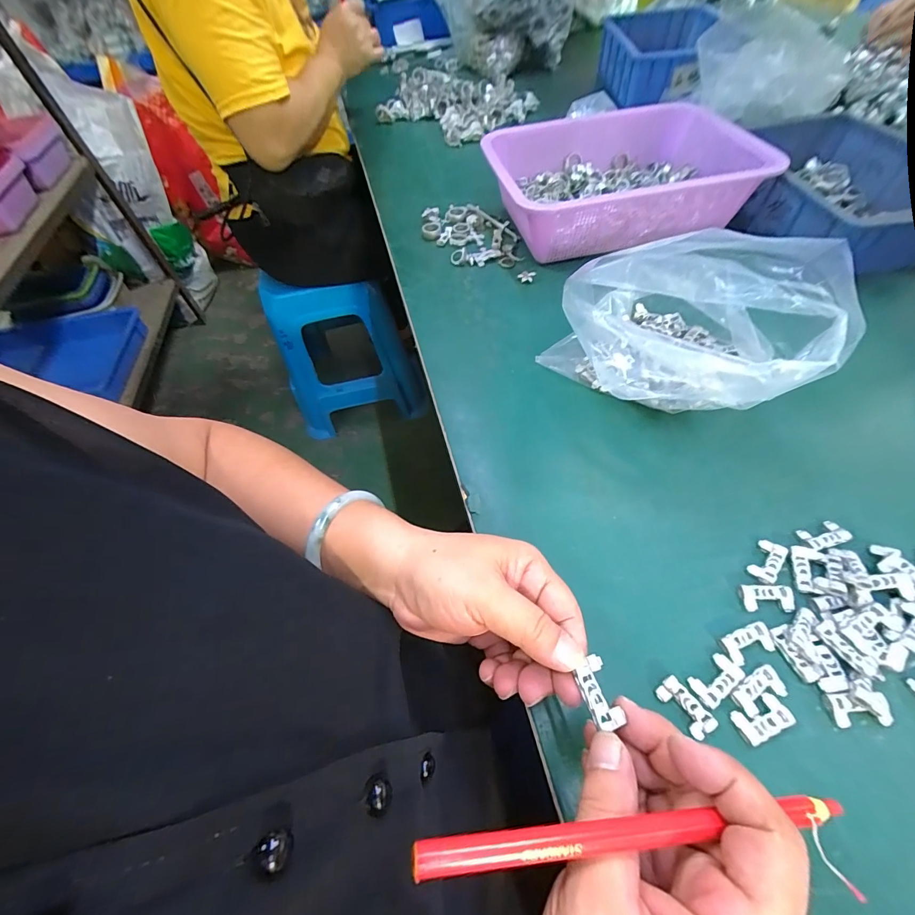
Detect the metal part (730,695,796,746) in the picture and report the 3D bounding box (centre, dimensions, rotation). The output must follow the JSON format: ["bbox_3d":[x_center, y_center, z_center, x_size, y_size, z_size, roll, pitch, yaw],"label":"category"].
[{"bbox_3d":[0.171,0.146,0.219,0.031,0.004,0.016,-19,56,-9],"label":"metal part"}]

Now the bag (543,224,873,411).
[{"bbox_3d":[0.178,-0.117,0.327,0.194,0.129,0.140,20,59,17],"label":"bag"}]

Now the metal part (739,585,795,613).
[{"bbox_3d":[0.201,0.090,0.253,0.030,0.004,0.016,2,56,6],"label":"metal part"}]

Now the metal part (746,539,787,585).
[{"bbox_3d":[0.211,0.071,0.267,0.016,0.006,0.032,34,64,24],"label":"metal part"}]

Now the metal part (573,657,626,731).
[{"bbox_3d":[0.064,0.108,0.182,0.015,0.005,0.028,-9,54,-2],"label":"metal part"}]

